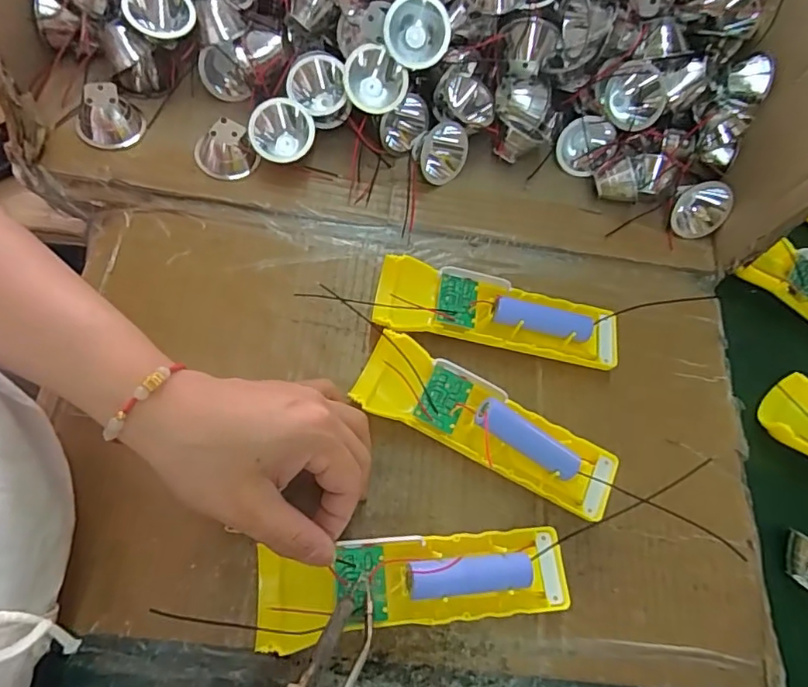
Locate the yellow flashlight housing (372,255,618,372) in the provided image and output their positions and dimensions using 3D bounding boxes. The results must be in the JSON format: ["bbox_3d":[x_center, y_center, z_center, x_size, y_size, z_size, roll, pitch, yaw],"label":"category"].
[{"bbox_3d":[0.059,-0.018,0.342,0.151,0.029,0.046,12,64,-2],"label":"yellow flashlight housing"}]

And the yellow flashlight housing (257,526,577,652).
[{"bbox_3d":[0.006,0.121,0.273,0.156,0.021,0.043,-3,66,-9],"label":"yellow flashlight housing"}]

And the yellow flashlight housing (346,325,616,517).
[{"bbox_3d":[0.047,0.044,0.310,0.158,0.040,0.048,24,64,3],"label":"yellow flashlight housing"}]

